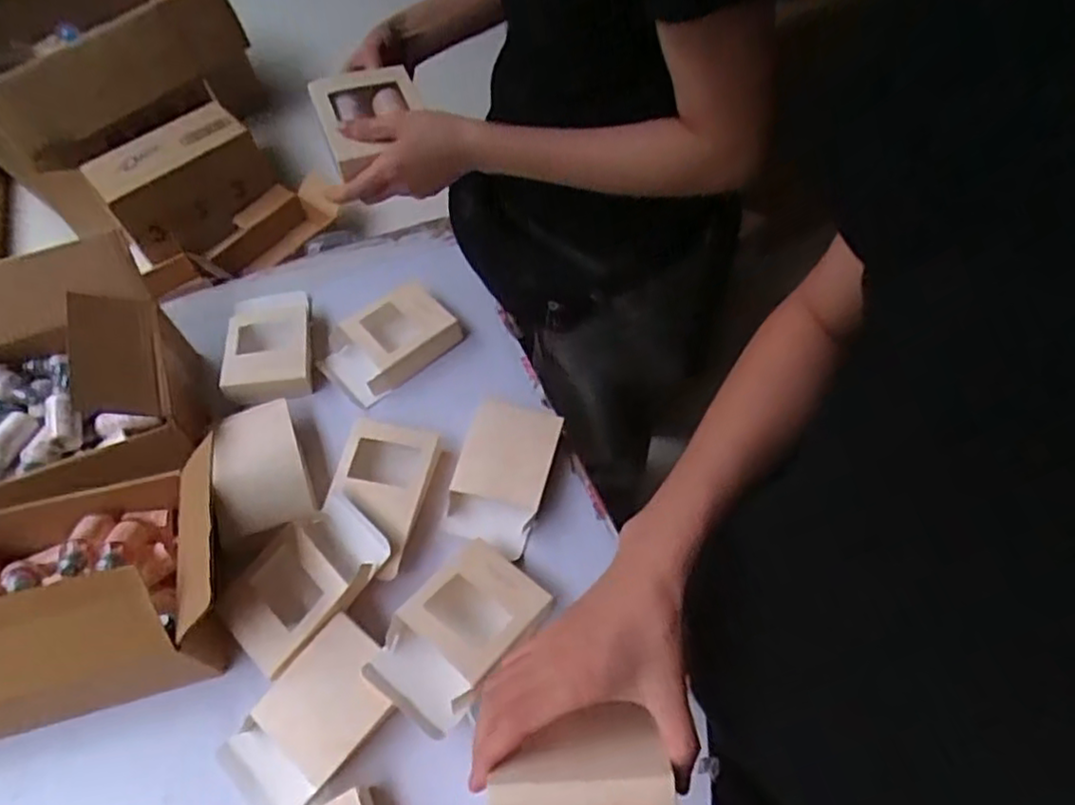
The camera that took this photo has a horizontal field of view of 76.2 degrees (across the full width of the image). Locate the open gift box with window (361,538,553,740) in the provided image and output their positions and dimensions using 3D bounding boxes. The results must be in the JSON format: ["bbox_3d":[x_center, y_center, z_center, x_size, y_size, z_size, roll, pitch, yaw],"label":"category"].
[{"bbox_3d":[-0.067,0.200,0.597,0.098,0.043,0.154,34,66,22],"label":"open gift box with window"}]

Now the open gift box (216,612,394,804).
[{"bbox_3d":[-0.191,0.265,0.573,0.088,0.034,0.153,37,67,24],"label":"open gift box"}]

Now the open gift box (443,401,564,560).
[{"bbox_3d":[-0.034,0.071,0.690,0.094,0.036,0.150,17,60,14],"label":"open gift box"}]

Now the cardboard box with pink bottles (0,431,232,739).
[{"bbox_3d":[-0.440,0.167,0.584,0.365,0.134,0.177,-15,58,-6],"label":"cardboard box with pink bottles"}]

